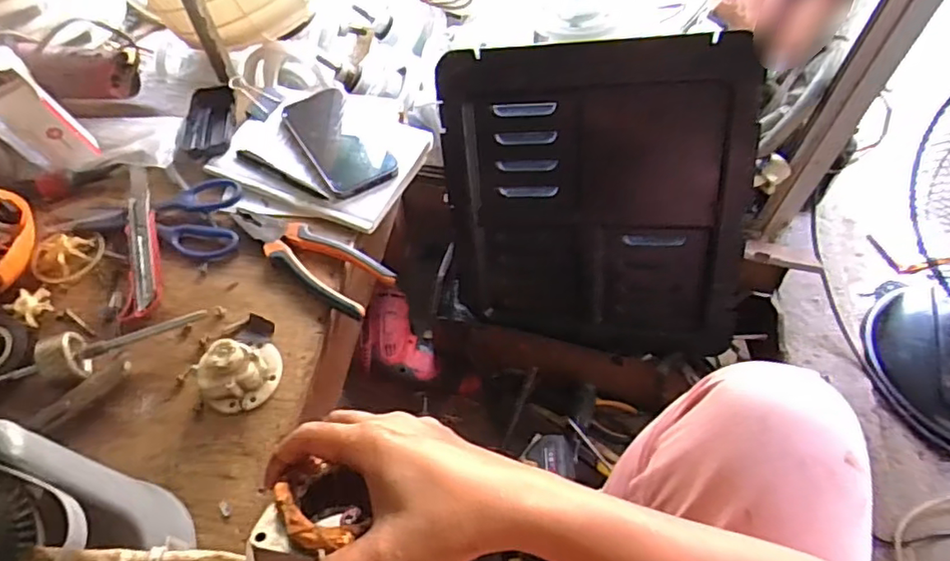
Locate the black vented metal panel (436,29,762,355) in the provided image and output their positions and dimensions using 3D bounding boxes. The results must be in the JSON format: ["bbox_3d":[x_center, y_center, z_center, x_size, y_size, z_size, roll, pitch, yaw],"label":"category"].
[{"bbox_3d":[0.137,-0.083,0.701,0.341,0.370,0.021,3,28,17],"label":"black vented metal panel"}]

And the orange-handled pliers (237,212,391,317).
[{"bbox_3d":[-0.168,-0.029,0.598,0.182,0.016,0.062,31,62,19],"label":"orange-handled pliers"}]

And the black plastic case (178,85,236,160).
[{"bbox_3d":[-0.314,-0.192,0.701,0.059,0.018,0.106,-5,57,-3],"label":"black plastic case"}]

